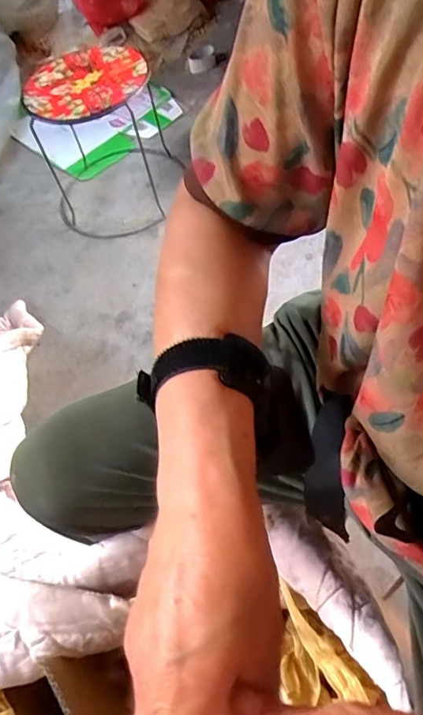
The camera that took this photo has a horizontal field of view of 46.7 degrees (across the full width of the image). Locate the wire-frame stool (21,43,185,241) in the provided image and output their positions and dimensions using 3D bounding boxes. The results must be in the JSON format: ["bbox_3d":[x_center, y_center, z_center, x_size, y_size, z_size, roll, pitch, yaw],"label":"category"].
[{"bbox_3d":[-0.264,-0.547,1.217,0.315,0.320,0.336,-10,54,-5],"label":"wire-frame stool"}]

